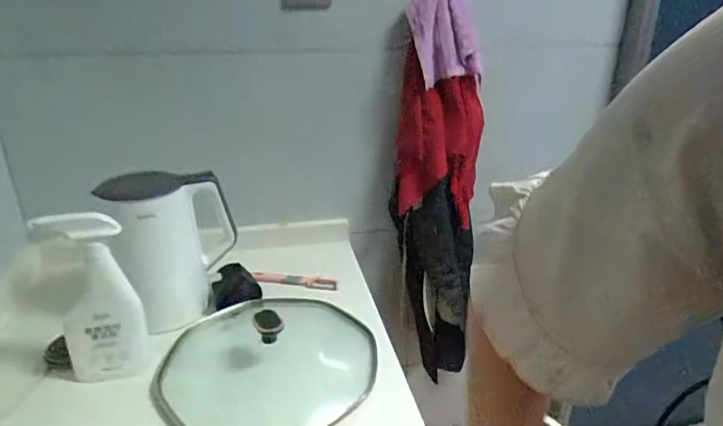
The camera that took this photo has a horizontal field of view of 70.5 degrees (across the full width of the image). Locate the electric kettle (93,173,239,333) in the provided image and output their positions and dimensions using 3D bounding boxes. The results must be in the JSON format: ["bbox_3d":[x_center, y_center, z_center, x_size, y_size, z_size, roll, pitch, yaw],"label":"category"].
[{"bbox_3d":[-0.302,0.052,0.822,0.183,0.231,0.157,-15,28,-30],"label":"electric kettle"}]

